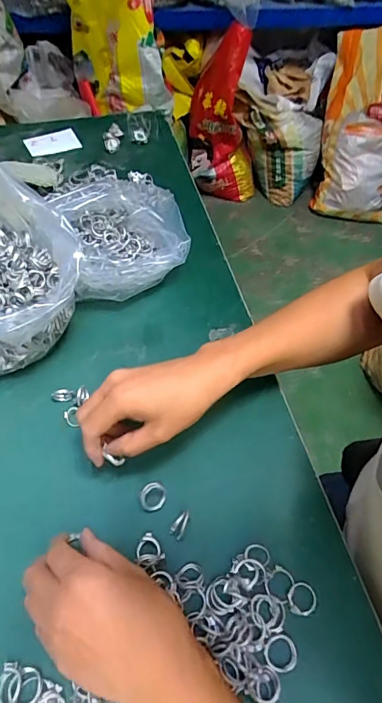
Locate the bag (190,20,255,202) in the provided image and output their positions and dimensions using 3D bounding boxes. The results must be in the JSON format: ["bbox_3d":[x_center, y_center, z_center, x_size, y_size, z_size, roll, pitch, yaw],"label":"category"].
[{"bbox_3d":[0.136,-0.866,1.617,0.276,0.559,0.205,6,55,0],"label":"bag"}]

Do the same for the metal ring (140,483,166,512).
[{"bbox_3d":[-0.032,0.121,0.359,0.023,0.005,0.023,-17,92,-26],"label":"metal ring"}]

